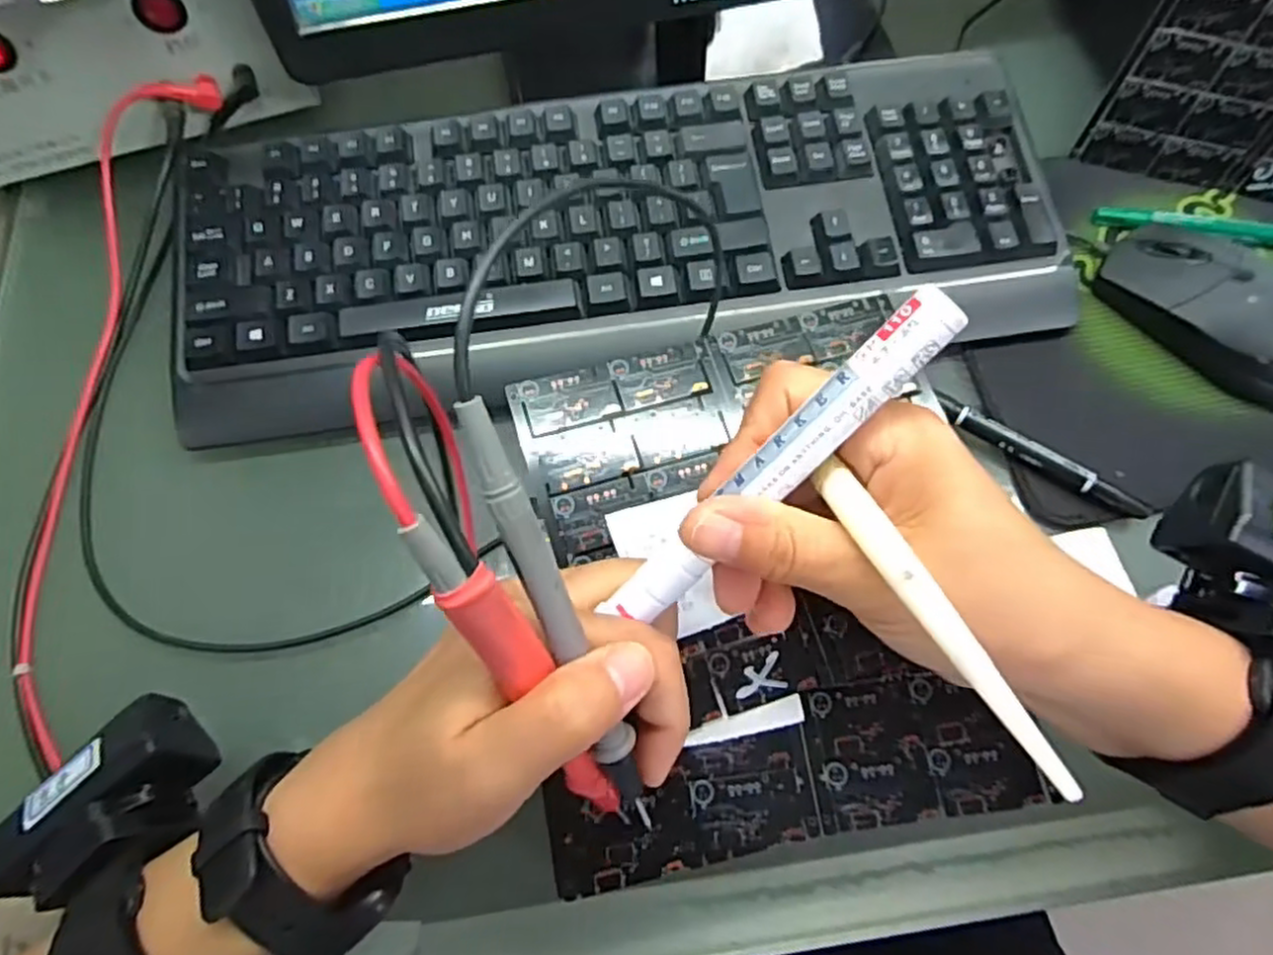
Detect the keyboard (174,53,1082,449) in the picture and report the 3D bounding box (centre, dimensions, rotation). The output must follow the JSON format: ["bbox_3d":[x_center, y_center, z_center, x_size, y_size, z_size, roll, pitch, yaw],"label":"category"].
[{"bbox_3d":[-0.008,-0.121,0.362,0.422,0.031,0.149,-9,68,-3],"label":"keyboard"}]

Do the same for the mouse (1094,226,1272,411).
[{"bbox_3d":[0.279,-0.079,0.347,0.053,0.033,0.109,-33,71,-11],"label":"mouse"}]

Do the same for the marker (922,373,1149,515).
[{"bbox_3d":[0.181,-0.012,0.337,0.107,0.013,0.012,33,72,13],"label":"marker"}]

